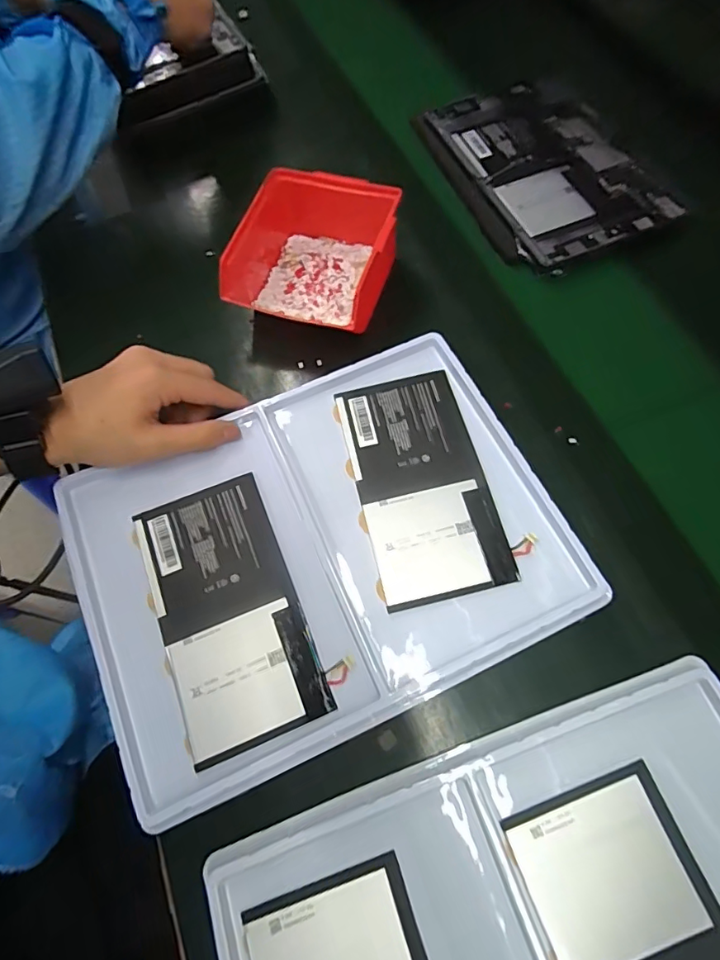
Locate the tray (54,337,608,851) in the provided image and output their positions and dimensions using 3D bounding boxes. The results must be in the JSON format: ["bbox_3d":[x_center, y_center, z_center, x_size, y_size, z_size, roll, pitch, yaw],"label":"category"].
[{"bbox_3d":[-0.031,0.046,0.355,0.317,0.013,0.236,-24,68,-7],"label":"tray"}]

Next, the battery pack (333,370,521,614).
[{"bbox_3d":[0.043,0.000,0.370,0.092,0.005,0.171,-14,67,-3],"label":"battery pack"}]

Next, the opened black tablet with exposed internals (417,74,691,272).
[{"bbox_3d":[0.185,-0.323,0.515,0.173,0.011,0.254,-21,68,-6],"label":"opened black tablet with exposed internals"}]

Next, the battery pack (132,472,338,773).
[{"bbox_3d":[-0.090,0.086,0.340,0.090,0.005,0.172,-22,68,-6],"label":"battery pack"}]

